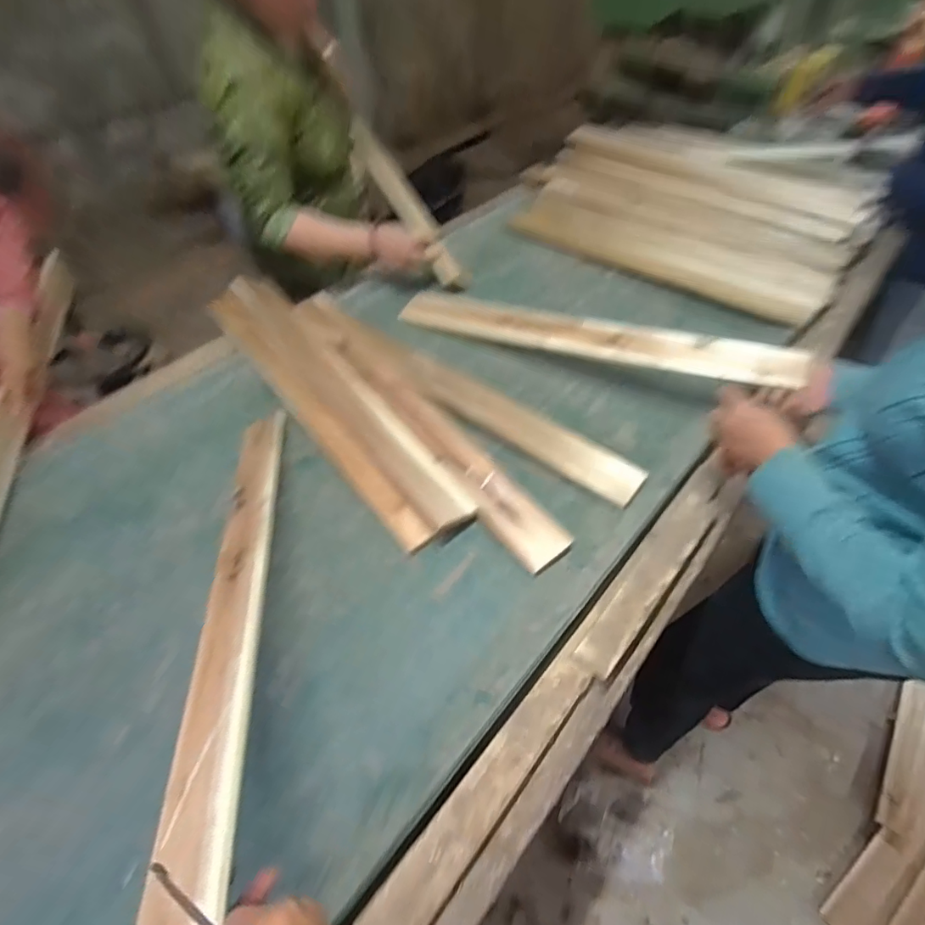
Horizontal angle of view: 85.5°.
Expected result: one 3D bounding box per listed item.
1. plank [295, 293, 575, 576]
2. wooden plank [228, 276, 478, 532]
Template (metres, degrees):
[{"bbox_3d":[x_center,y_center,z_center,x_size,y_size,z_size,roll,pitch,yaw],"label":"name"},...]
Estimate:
[{"bbox_3d":[-0.089,-0.105,0.852,0.080,0.016,0.719,-31,60,-19],"label":"plank"},{"bbox_3d":[-0.222,-0.141,0.884,0.080,0.022,0.706,-33,61,-20],"label":"wooden plank"}]

